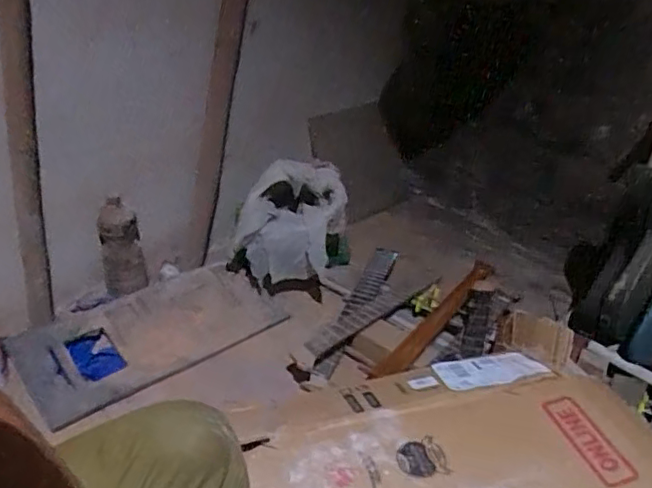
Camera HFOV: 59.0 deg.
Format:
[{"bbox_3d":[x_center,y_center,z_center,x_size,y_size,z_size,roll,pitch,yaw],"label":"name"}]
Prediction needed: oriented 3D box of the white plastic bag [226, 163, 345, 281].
[{"bbox_3d":[-0.092,-0.059,1.521,0.243,0.243,0.217,16,34,21],"label":"white plastic bag"}]

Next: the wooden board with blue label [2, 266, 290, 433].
[{"bbox_3d":[-0.419,0.209,1.416,0.597,0.024,0.292,-23,49,-32],"label":"wooden board with blue label"}]

